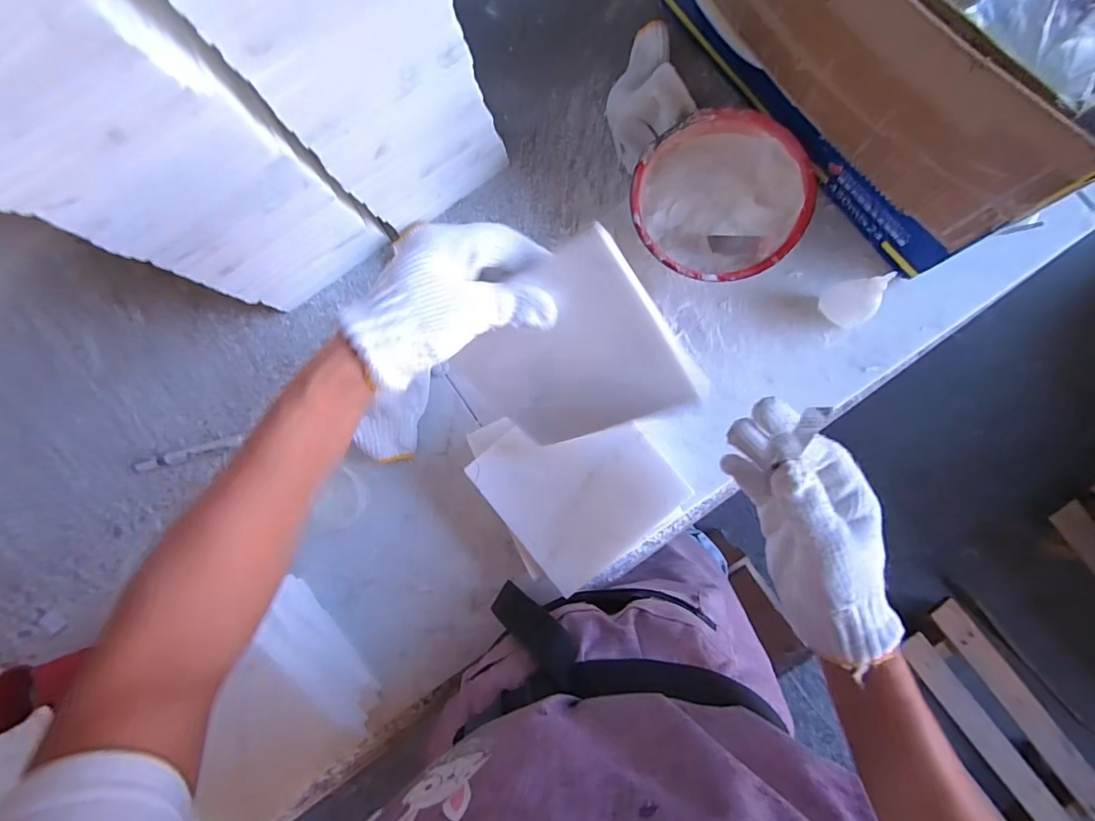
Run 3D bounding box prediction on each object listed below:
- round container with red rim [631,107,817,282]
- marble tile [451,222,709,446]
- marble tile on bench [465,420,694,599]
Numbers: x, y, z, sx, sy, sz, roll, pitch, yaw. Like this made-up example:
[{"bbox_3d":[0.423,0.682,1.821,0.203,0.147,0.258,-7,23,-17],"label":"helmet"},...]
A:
[{"bbox_3d":[0.171,-0.209,0.486,0.162,0.050,0.162,0,89,9],"label":"round container with red rim"},{"bbox_3d":[0.013,-0.032,0.350,0.162,0.013,0.144,-21,128,37],"label":"marble tile"},{"bbox_3d":[0.026,0.066,0.449,0.150,0.009,0.149,-41,83,6],"label":"marble tile on bench"}]

